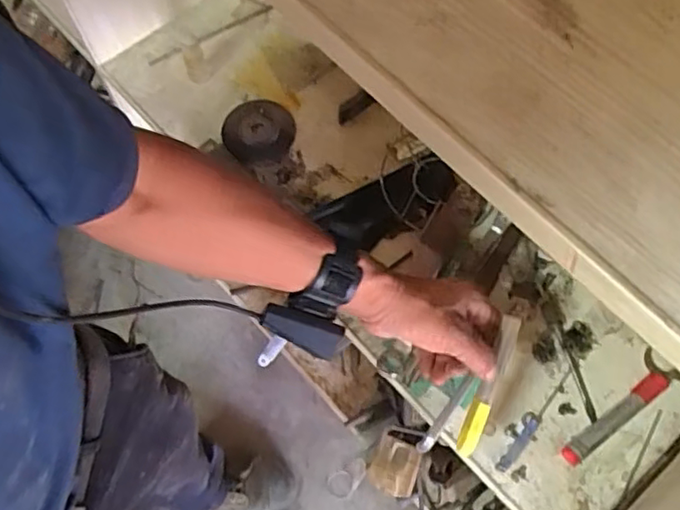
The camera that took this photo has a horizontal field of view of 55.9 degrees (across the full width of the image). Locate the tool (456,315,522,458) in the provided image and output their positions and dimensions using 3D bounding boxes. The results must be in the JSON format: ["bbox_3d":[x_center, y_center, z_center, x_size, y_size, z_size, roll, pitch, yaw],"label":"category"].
[{"bbox_3d":[0.135,0.119,0.580,0.018,0.015,0.131,22,85,10],"label":"tool"}]

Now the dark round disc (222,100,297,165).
[{"bbox_3d":[-0.101,-0.155,0.795,0.089,0.015,0.087,0,67,0],"label":"dark round disc"}]

